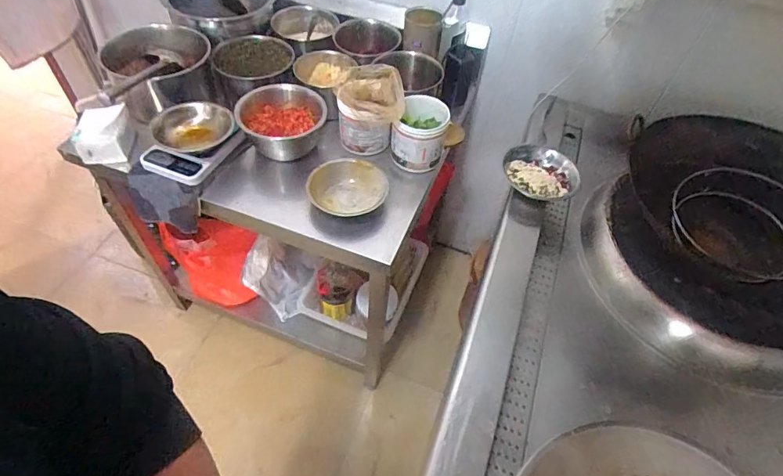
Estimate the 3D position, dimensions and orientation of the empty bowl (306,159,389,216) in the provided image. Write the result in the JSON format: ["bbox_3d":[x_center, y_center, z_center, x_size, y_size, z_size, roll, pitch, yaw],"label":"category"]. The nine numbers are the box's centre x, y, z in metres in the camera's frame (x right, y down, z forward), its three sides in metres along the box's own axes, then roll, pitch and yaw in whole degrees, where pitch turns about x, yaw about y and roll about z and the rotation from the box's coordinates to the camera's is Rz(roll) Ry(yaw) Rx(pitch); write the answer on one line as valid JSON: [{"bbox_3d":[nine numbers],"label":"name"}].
[{"bbox_3d":[-0.091,-0.102,0.957,0.156,0.049,0.157,2,52,-3],"label":"empty bowl"}]

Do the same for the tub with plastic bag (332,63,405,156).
[{"bbox_3d":[-0.049,-0.291,1.009,0.139,0.162,0.149,2,52,-3],"label":"tub with plastic bag"}]

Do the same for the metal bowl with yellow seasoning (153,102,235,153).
[{"bbox_3d":[-0.428,-0.236,0.977,0.163,0.053,0.144,-20,57,-19],"label":"metal bowl with yellow seasoning"}]

